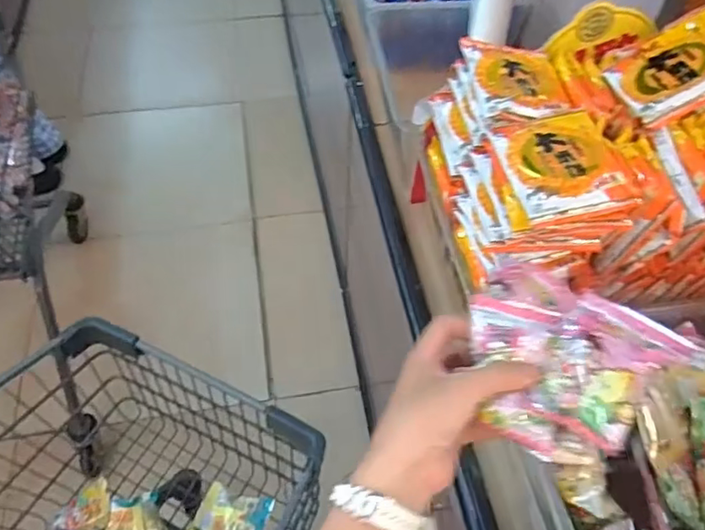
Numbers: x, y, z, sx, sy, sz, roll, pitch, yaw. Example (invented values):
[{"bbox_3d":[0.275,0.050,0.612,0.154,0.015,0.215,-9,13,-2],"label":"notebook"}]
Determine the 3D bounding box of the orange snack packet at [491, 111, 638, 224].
[{"bbox_3d":[0.195,-0.098,0.543,0.103,0.023,0.113,-11,52,-10],"label":"orange snack packet"}]

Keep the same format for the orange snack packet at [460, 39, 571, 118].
[{"bbox_3d":[0.175,-0.202,0.618,0.096,0.015,0.123,-4,51,-4],"label":"orange snack packet"}]

